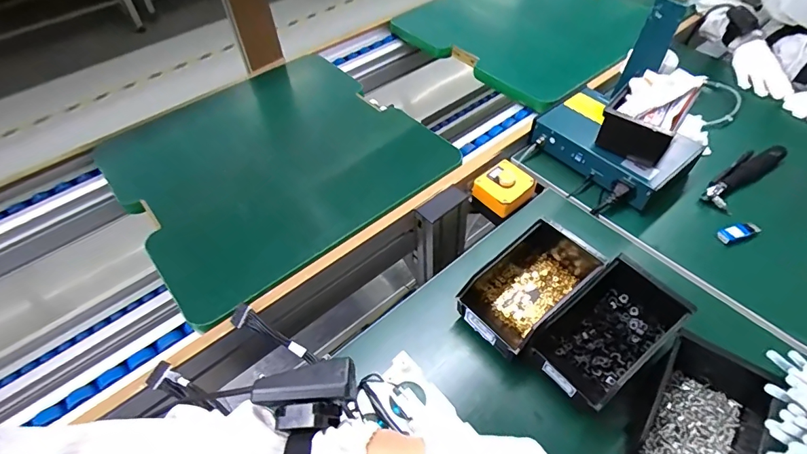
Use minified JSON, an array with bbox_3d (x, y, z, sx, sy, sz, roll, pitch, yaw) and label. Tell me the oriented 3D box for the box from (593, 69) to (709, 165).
[{"bbox_3d":[0.395,-0.183,0.695,0.101,0.072,0.160,31,59,25],"label":"box"}]

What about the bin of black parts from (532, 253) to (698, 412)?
[{"bbox_3d":[0.252,0.130,0.530,0.184,0.078,0.098,-34,57,-22],"label":"bin of black parts"}]

